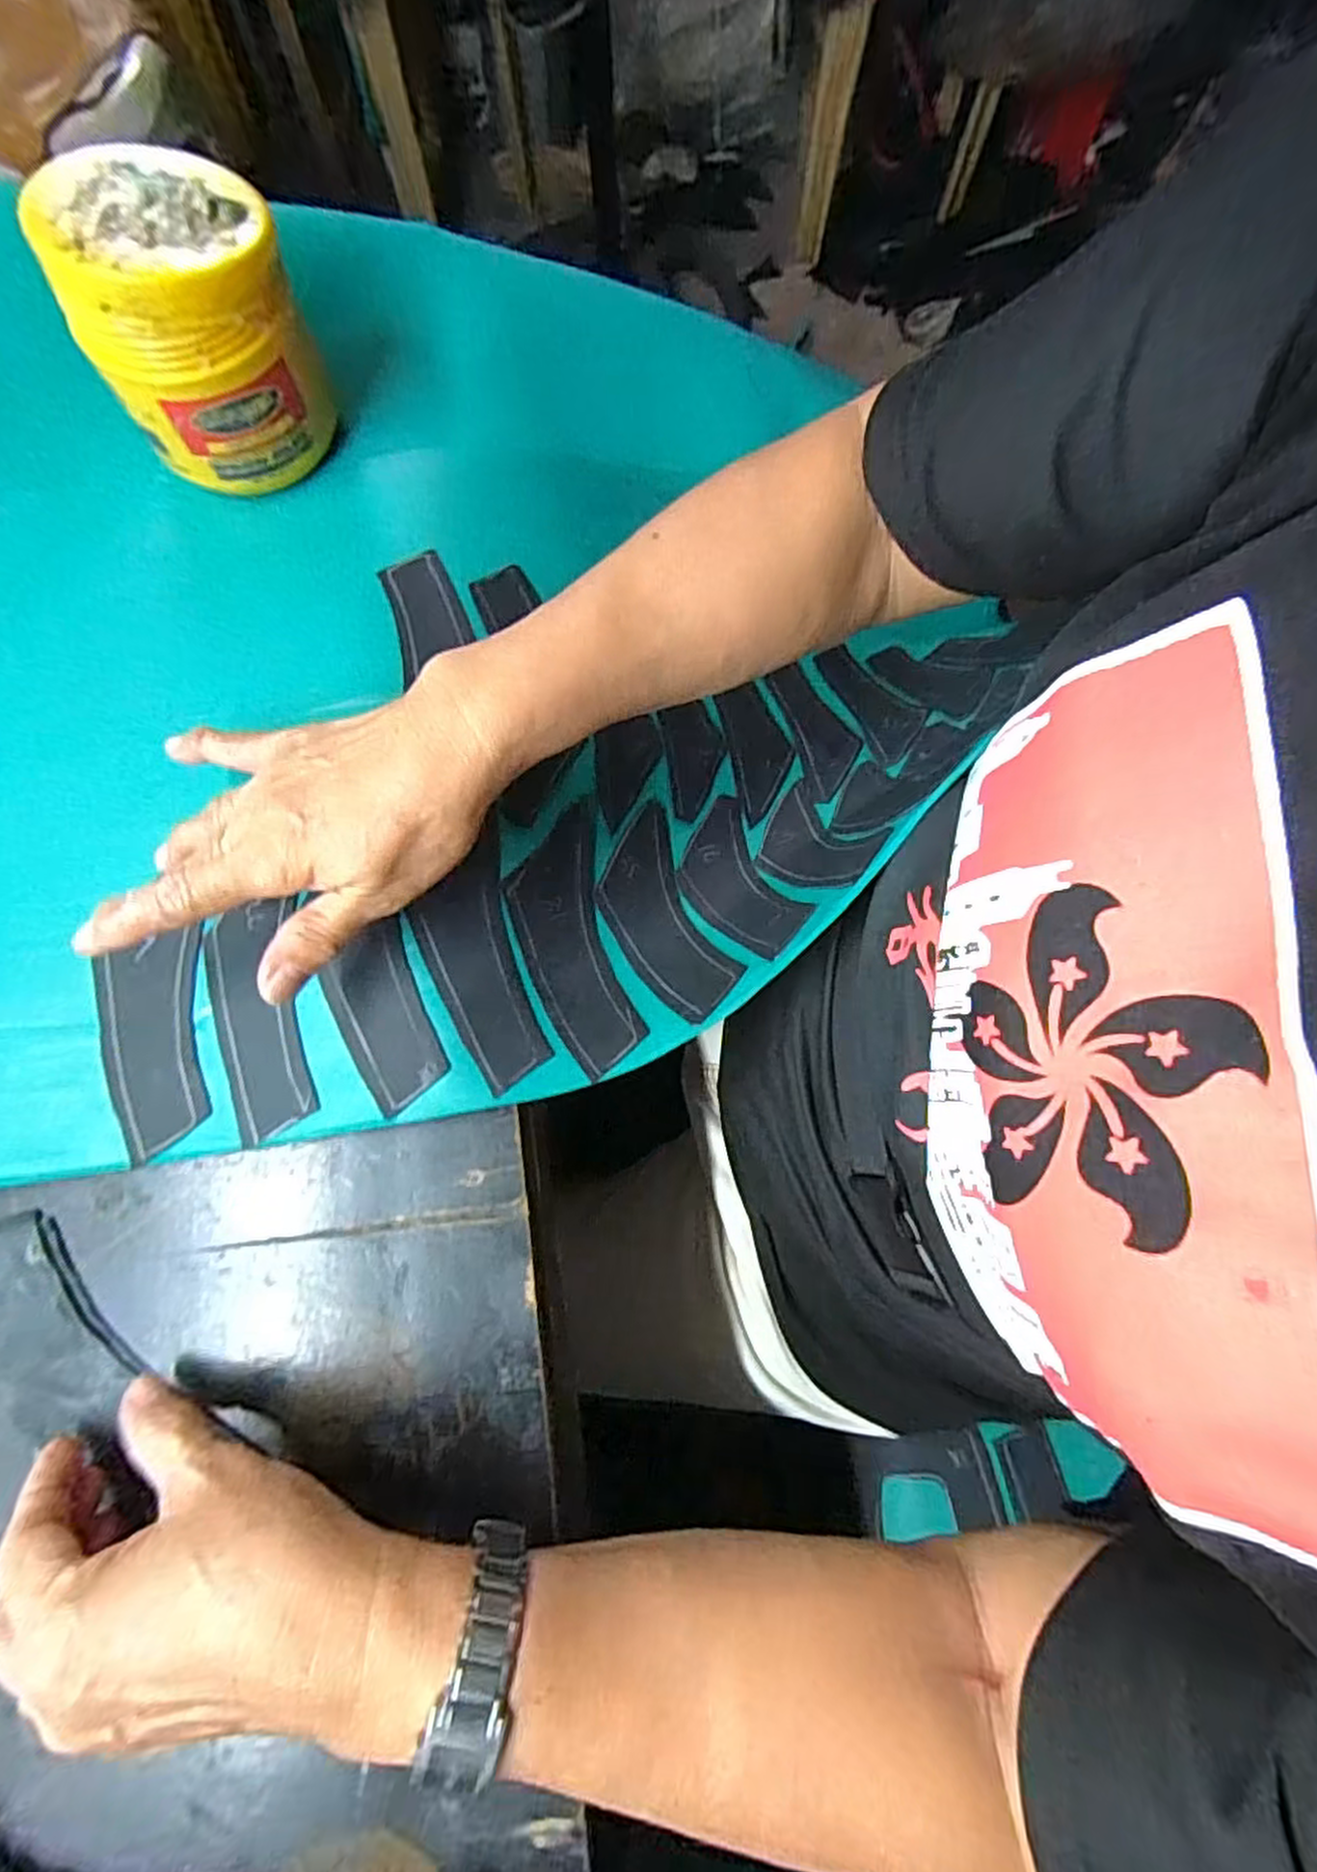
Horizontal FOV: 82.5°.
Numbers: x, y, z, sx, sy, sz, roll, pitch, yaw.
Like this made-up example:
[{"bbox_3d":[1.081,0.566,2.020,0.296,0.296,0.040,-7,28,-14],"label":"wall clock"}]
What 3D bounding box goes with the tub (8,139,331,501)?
[{"bbox_3d":[-0.210,-0.280,0.345,0.088,0.092,0.085,-20,77,-7],"label":"tub"}]

